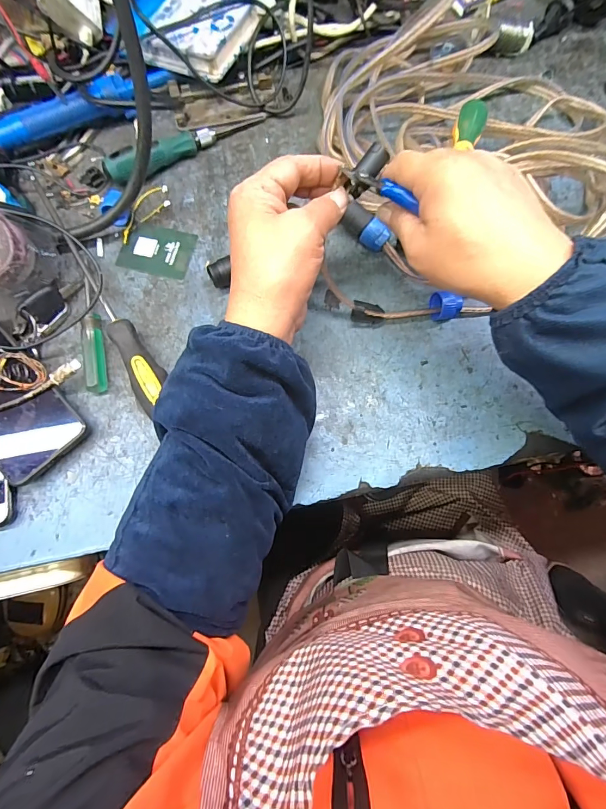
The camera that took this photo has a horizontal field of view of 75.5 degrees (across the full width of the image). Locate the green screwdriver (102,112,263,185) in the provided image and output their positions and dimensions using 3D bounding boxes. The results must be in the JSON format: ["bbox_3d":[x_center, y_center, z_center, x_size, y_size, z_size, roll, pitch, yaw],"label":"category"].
[{"bbox_3d":[-0.125,-0.286,0.427,0.184,0.031,0.022,-30,78,-7],"label":"green screwdriver"}]

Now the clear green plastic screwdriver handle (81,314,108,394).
[{"bbox_3d":[-0.198,-0.049,0.371,0.015,0.021,0.075,-11,76,-3],"label":"clear green plastic screwdriver handle"}]

